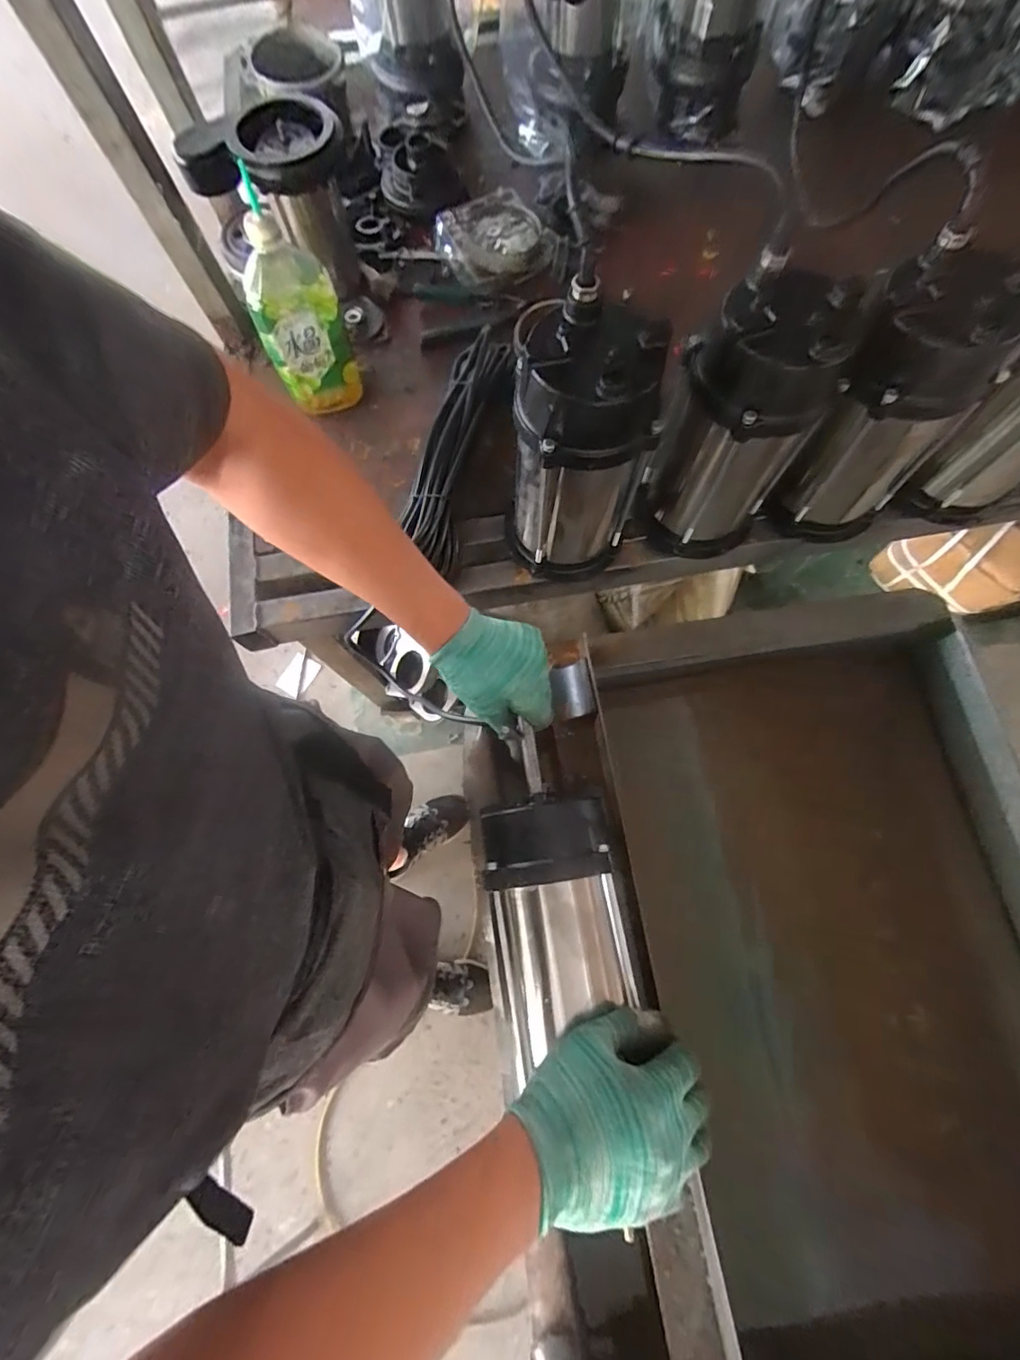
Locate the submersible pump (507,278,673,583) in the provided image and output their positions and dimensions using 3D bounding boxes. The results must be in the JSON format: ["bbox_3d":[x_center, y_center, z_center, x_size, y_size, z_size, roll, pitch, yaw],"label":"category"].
[{"bbox_3d":[0.065,-0.210,0.546,0.122,0.290,0.116,-7,73,0],"label":"submersible pump"}]

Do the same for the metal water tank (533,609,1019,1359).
[{"bbox_3d":[0.341,0.329,0.623,0.520,0.305,0.732,-5,73,0],"label":"metal water tank"}]

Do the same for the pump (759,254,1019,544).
[{"bbox_3d":[0.361,-0.247,0.525,0.125,0.257,0.106,41,79,13],"label":"pump"}]

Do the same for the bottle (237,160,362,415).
[{"bbox_3d":[-0.250,-0.427,0.625,0.097,0.218,0.064,-15,51,-3],"label":"bottle"}]

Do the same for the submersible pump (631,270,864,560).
[{"bbox_3d":[0.219,-0.240,0.532,0.134,0.256,0.122,26,76,10],"label":"submersible pump"}]

